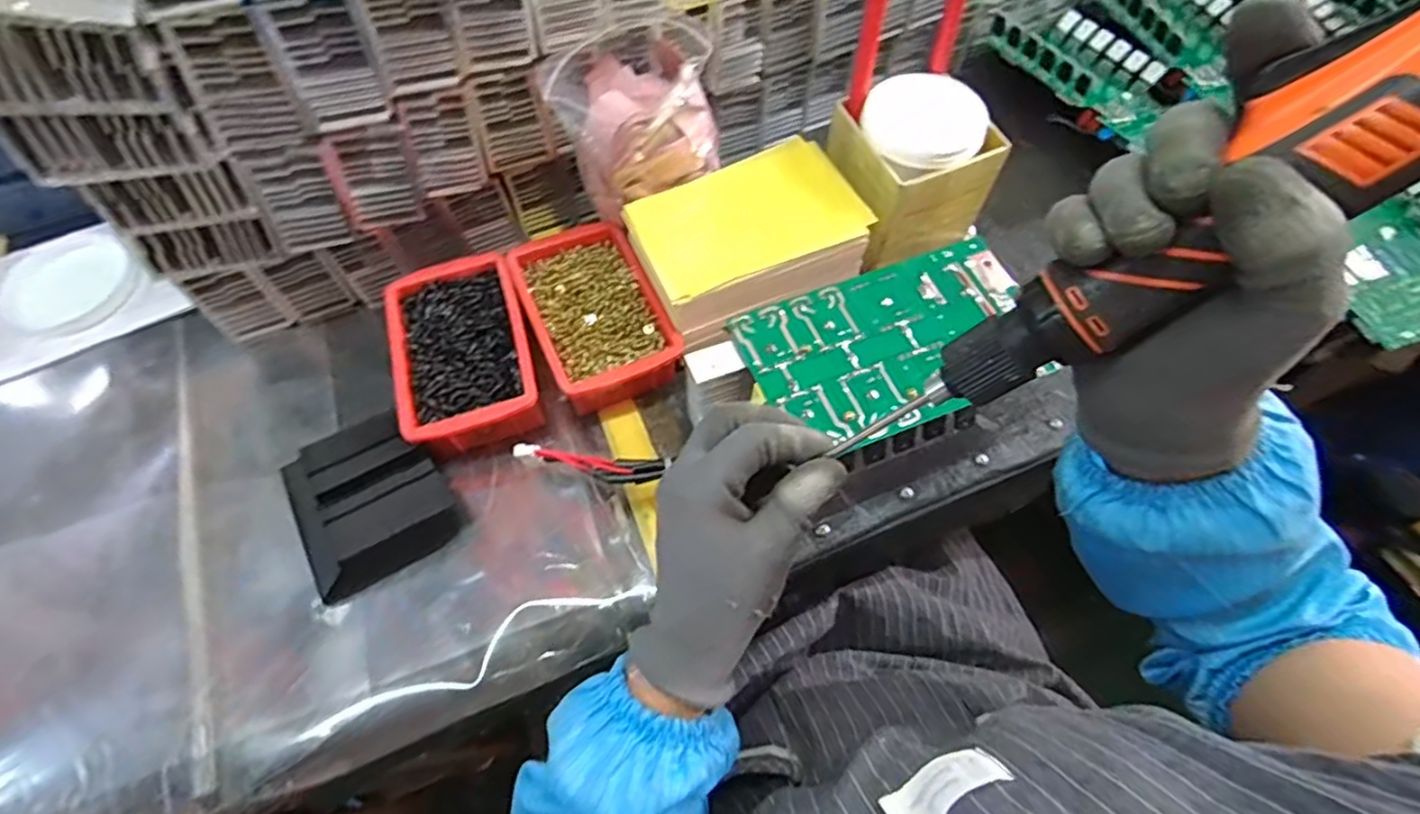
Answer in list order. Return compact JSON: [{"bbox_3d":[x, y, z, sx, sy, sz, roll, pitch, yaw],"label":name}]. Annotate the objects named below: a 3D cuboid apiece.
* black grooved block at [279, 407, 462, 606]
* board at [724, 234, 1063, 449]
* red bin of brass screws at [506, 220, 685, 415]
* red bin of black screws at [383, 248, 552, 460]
[{"bbox_3d":[-0.251,0.067,0.469,0.106,0.037,0.113,-31,68,-15],"label":"black grooved block"},{"bbox_3d":[0.132,-0.047,0.455,0.207,0.007,0.123,-20,66,-11],"label":"board"},{"bbox_3d":[-0.094,-0.074,0.529,0.097,0.054,0.151,-24,66,-12],"label":"red bin of brass screws"},{"bbox_3d":[-0.193,-0.040,0.514,0.102,0.058,0.152,-15,65,-8],"label":"red bin of black screws"}]

